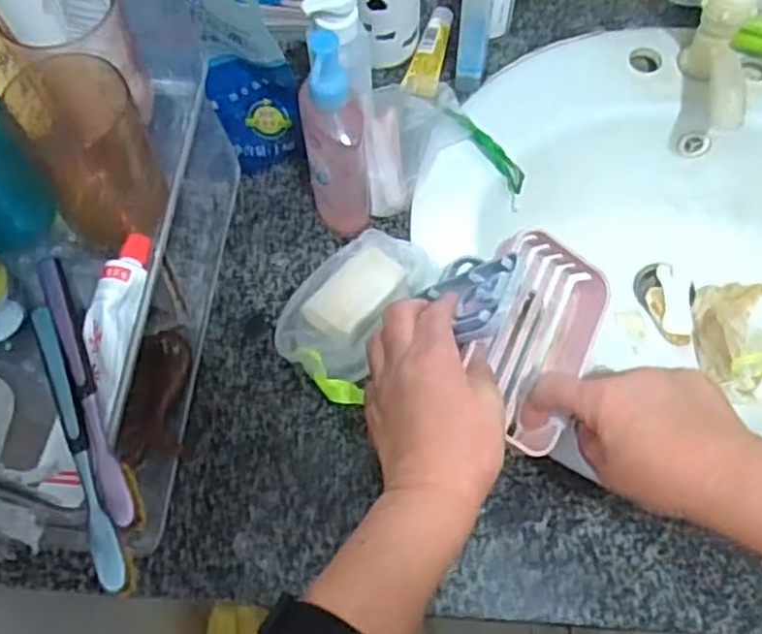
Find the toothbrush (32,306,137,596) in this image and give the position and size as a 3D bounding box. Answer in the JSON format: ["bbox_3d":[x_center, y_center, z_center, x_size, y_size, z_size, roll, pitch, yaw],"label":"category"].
[{"bbox_3d":[-0.163,0.062,0.402,0.015,0.029,0.179,-24,66,-11],"label":"toothbrush"}]

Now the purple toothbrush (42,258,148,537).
[{"bbox_3d":[-0.163,0.035,0.413,0.016,0.022,0.178,-24,66,-11],"label":"purple toothbrush"}]

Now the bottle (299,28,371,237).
[{"bbox_3d":[-0.033,-0.129,0.543,0.045,0.178,0.051,-4,64,-1],"label":"bottle"}]

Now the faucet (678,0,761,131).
[{"bbox_3d":[0.277,-0.204,0.627,0.044,0.105,0.122,13,65,7],"label":"faucet"}]

